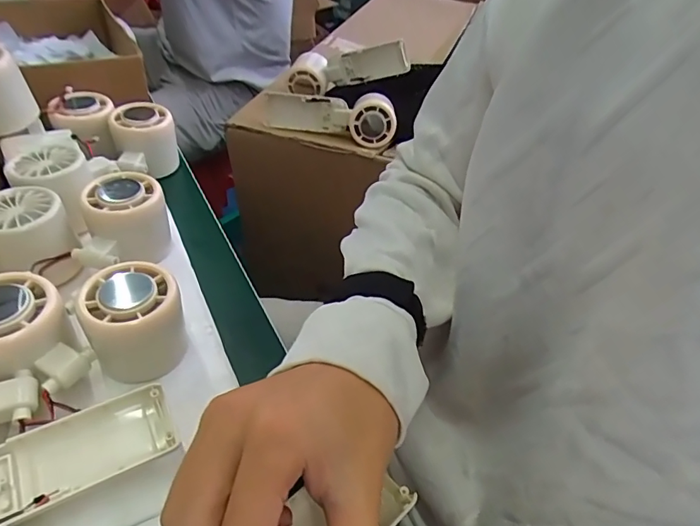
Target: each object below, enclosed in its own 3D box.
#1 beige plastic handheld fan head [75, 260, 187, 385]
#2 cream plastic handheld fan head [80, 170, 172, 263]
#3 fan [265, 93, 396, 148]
[{"bbox_3d":[-0.132,0.038,0.296,0.054,0.058,0.058,-11,47,-19],"label":"beige plastic handheld fan head"},{"bbox_3d":[-0.167,-0.025,0.366,0.055,0.071,0.061,-19,50,-25],"label":"cream plastic handheld fan head"},{"bbox_3d":[-0.022,-0.192,0.606,0.161,0.051,0.054,14,44,7],"label":"fan"}]

